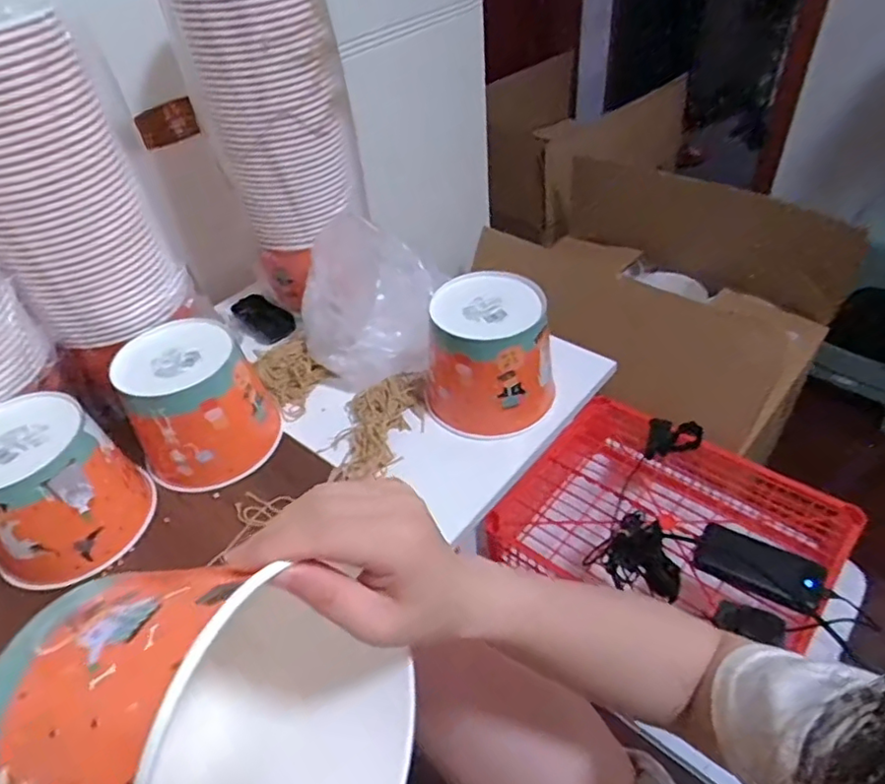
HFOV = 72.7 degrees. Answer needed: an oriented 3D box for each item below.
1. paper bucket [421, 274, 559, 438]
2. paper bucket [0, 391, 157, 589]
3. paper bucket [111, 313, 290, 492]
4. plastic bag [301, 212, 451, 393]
[{"bbox_3d":[0.051,-0.037,0.695,0.142,0.151,0.127,-5,44,1],"label":"paper bucket"},{"bbox_3d":[-0.392,0.097,0.602,0.136,0.130,0.149,25,52,28],"label":"paper bucket"},{"bbox_3d":[-0.269,0.012,0.674,0.144,0.125,0.135,-23,47,-17],"label":"paper bucket"},{"bbox_3d":[-0.088,-0.111,0.746,0.148,0.170,0.147,13,47,18],"label":"plastic bag"}]

